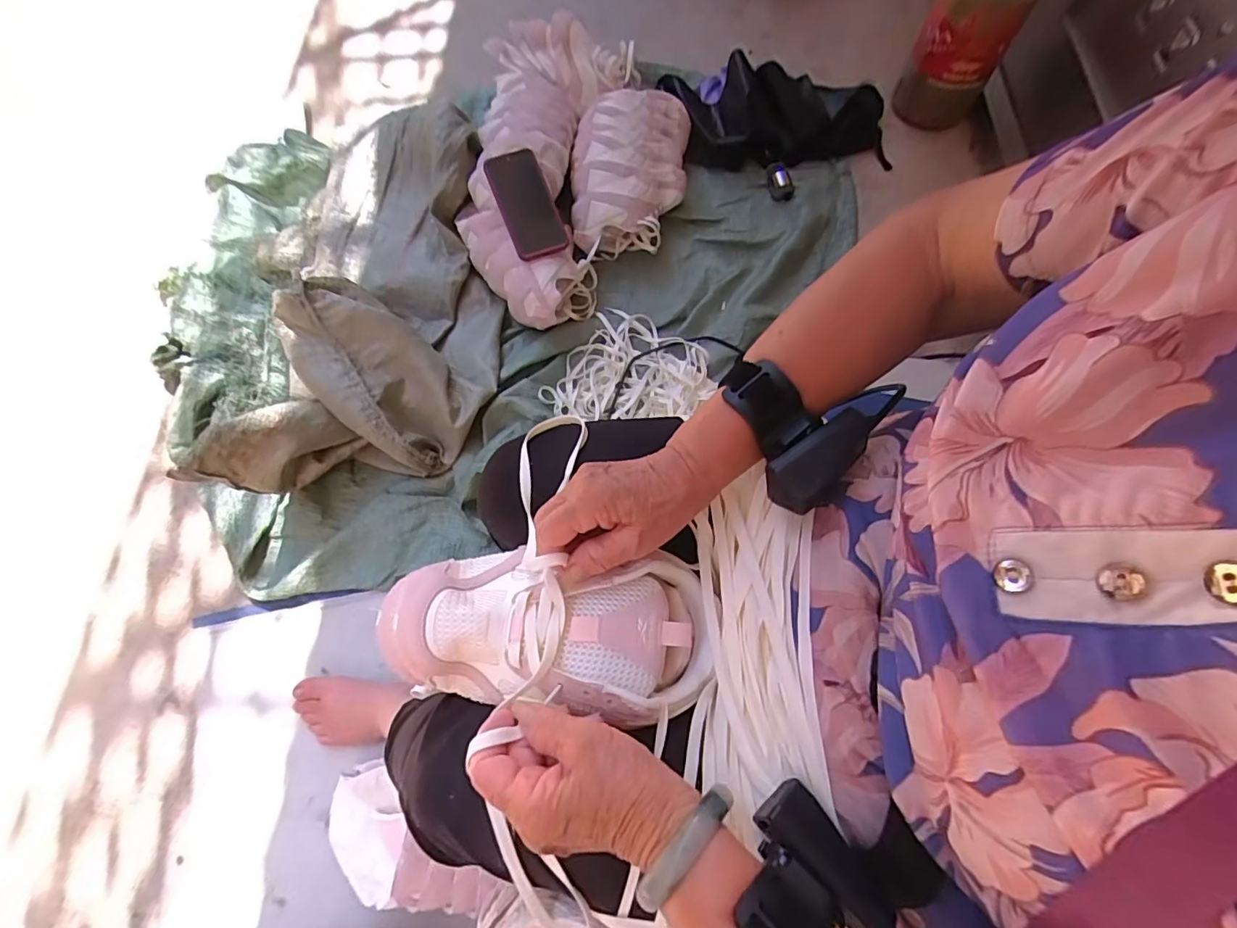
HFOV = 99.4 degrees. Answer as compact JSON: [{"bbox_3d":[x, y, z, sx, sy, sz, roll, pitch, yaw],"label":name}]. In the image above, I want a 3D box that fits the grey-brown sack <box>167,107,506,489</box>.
[{"bbox_3d":[-0.396,-0.287,0.839,0.386,0.179,0.629,-11,71,-7],"label":"grey-brown sack"}]

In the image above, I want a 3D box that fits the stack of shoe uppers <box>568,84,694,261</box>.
[{"bbox_3d":[0.022,-0.552,0.988,0.210,0.112,0.374,6,70,0],"label":"stack of shoe uppers"}]

